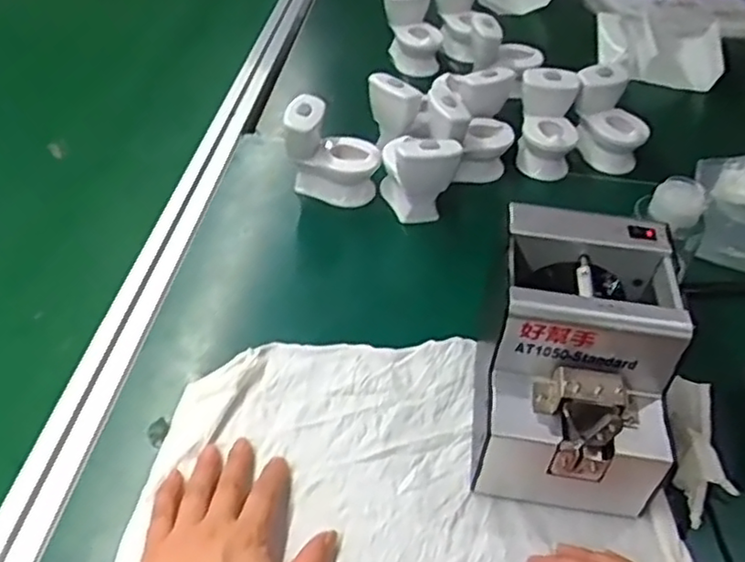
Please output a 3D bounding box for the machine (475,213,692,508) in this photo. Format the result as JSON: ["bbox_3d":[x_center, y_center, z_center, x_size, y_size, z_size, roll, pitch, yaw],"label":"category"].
[{"bbox_3d":[0.152,0.062,0.527,0.126,0.143,0.186,9,45,4],"label":"machine"}]

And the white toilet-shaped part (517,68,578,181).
[{"bbox_3d":[0.213,-0.195,0.842,0.077,0.107,0.095,12,45,7],"label":"white toilet-shaped part"}]

